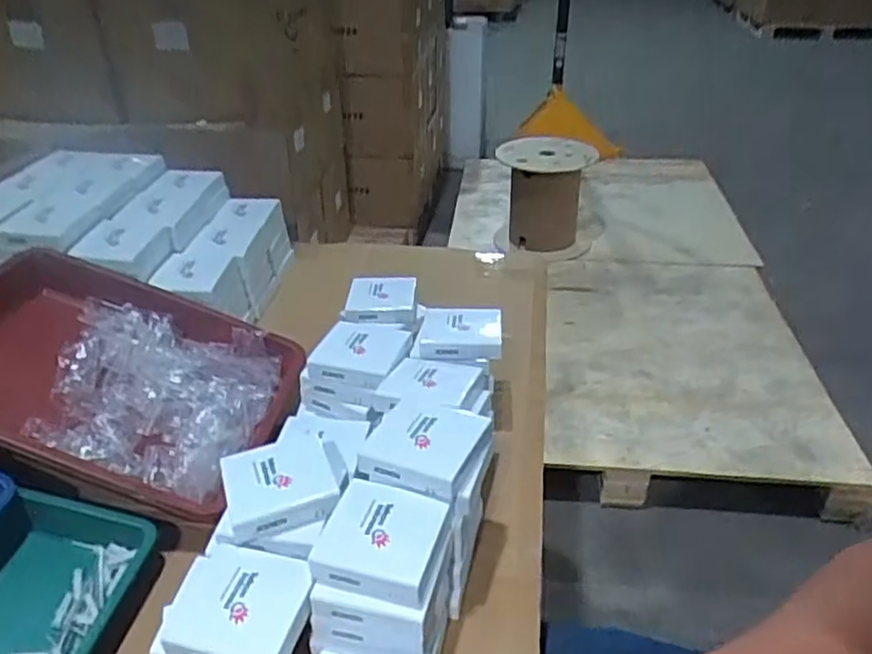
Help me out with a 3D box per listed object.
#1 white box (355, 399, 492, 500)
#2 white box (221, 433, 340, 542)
[{"bbox_3d":[-0.009,0.094,0.568,0.086,0.026,0.088,12,35,19],"label":"white box"},{"bbox_3d":[-0.128,0.127,0.562,0.083,0.021,0.088,-12,34,-17],"label":"white box"}]

